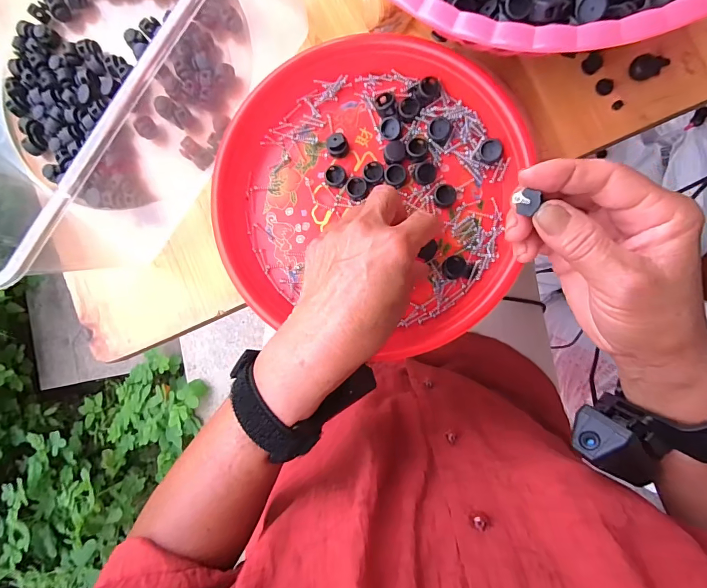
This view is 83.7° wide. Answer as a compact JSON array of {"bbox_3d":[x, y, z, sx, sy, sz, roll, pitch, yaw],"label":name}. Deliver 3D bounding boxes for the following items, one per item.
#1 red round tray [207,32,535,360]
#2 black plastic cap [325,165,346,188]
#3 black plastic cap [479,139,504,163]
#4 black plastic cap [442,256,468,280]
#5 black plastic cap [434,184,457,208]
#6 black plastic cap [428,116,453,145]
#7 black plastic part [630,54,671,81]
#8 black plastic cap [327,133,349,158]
[{"bbox_3d":[0.009,-0.079,0.306,0.227,0.032,0.231,0,87,8],"label":"red round tray"},{"bbox_3d":[-0.014,-0.095,0.317,0.017,0.006,0.018,0,89,7],"label":"black plastic cap"},{"bbox_3d":[0.105,-0.109,0.300,0.017,0.008,0.015,28,93,7],"label":"black plastic cap"},{"bbox_3d":[0.078,-0.020,0.303,0.018,0.012,0.018,0,89,7],"label":"black plastic cap"},{"bbox_3d":[0.072,-0.077,0.308,0.017,0.005,0.018,0,89,7],"label":"black plastic cap"},{"bbox_3d":[0.067,-0.127,0.308,0.018,0.011,0.019,0,89,7],"label":"black plastic cap"},{"bbox_3d":[0.228,-0.175,0.302,0.030,0.008,0.017,-15,87,7],"label":"black plastic part"},{"bbox_3d":[-0.012,-0.118,0.315,0.016,0.013,0.016,-9,88,7],"label":"black plastic cap"}]

